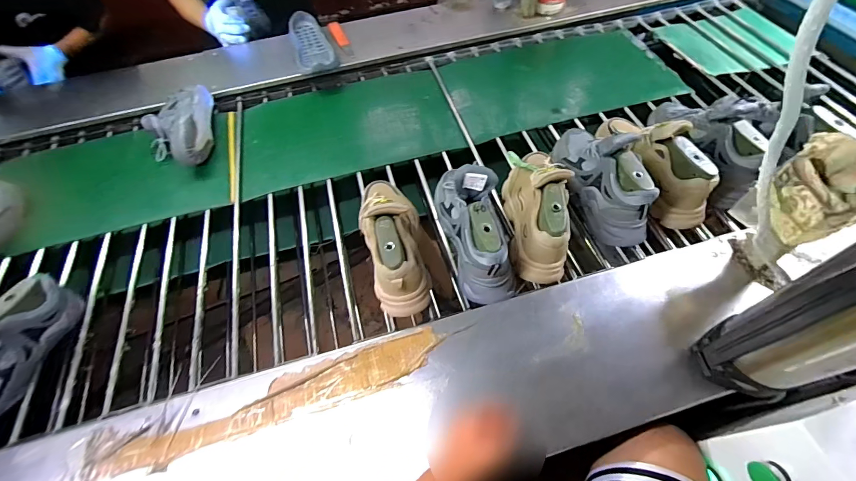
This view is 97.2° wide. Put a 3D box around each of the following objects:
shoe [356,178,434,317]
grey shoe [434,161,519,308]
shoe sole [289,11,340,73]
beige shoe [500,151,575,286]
[{"bbox_3d":[-0.066,-0.013,0.699,0.102,0.141,0.260,-10,59,-3],"label":"shoe"},{"bbox_3d":[0.088,-0.023,0.676,0.095,0.142,0.241,-14,59,-5],"label":"grey shoe"},{"bbox_3d":[-0.327,-0.566,1.077,0.109,0.047,0.275,-18,60,-8],"label":"shoe sole"},{"bbox_3d":[0.209,-0.072,0.719,0.110,0.121,0.276,4,59,6],"label":"beige shoe"}]

